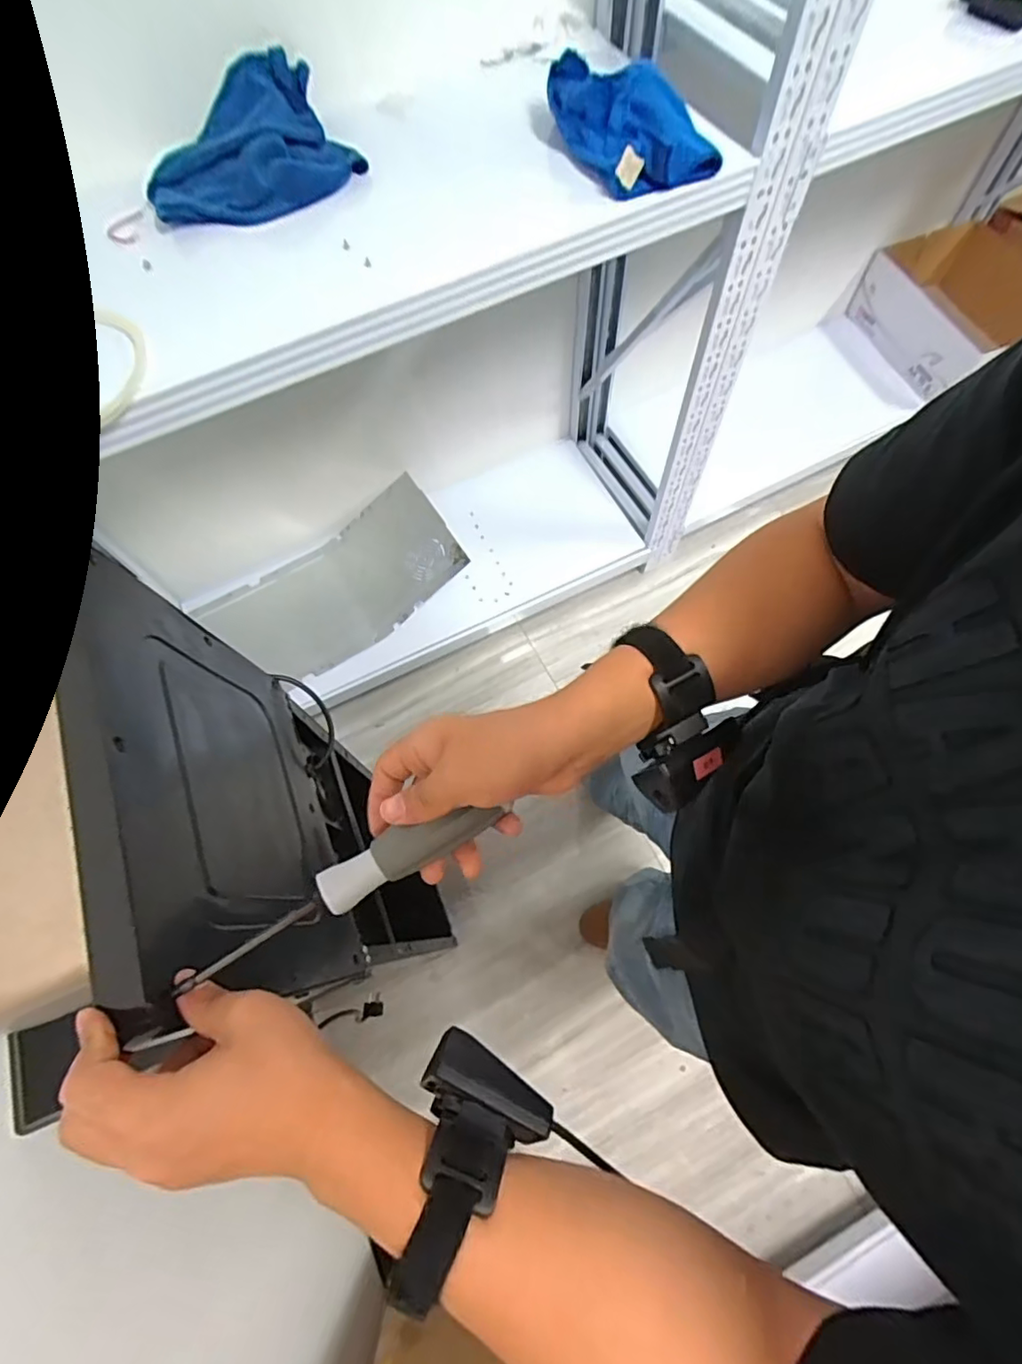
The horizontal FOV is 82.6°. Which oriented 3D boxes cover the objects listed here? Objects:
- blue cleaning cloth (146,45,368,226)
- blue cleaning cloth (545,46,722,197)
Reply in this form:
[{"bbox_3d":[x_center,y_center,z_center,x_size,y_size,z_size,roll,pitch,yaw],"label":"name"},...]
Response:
[{"bbox_3d":[-0.324,-0.661,0.713,0.256,0.066,0.187,-18,70,-5],"label":"blue cleaning cloth"},{"bbox_3d":[0.139,-0.685,0.696,0.134,0.060,0.219,-28,71,-9],"label":"blue cleaning cloth"}]

